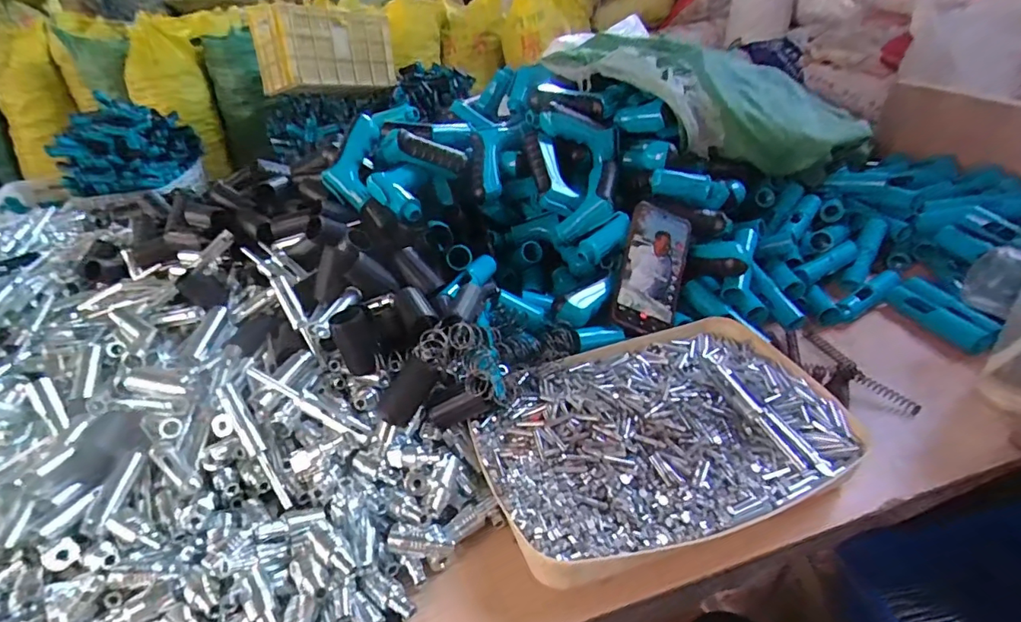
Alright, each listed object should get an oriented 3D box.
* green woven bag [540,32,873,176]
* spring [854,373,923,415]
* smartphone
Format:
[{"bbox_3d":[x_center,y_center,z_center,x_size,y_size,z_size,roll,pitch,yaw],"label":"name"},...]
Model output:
[{"bbox_3d":[0.279,-0.313,0.744,0.437,0.106,0.190,22,40,1],"label":"green woven bag"},{"bbox_3d":[0.414,0.089,0.564,0.071,0.016,0.012,32,46,10],"label":"spring"},{"bbox_3d":[0.174,-0.053,0.627,0.082,0.014,0.168,20,72,-9],"label":"smartphone"}]

